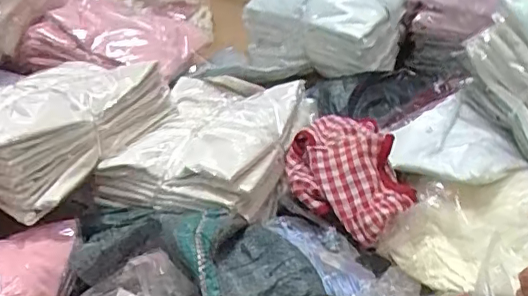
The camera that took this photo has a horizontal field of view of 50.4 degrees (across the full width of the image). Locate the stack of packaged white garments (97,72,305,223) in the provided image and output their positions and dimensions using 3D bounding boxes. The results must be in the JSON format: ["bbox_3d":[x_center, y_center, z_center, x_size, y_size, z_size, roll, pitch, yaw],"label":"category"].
[{"bbox_3d":[-0.080,-0.022,0.826,0.234,0.090,0.298,8,39,19],"label":"stack of packaged white garments"}]

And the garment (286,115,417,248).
[{"bbox_3d":[0.109,0.026,0.747,0.150,0.057,0.218,-11,37,-5],"label":"garment"}]

